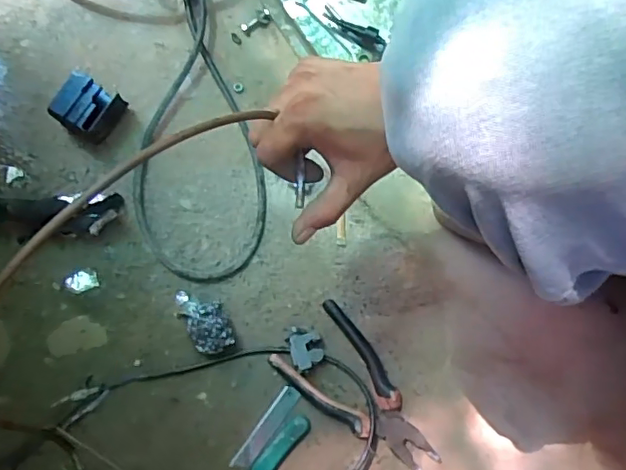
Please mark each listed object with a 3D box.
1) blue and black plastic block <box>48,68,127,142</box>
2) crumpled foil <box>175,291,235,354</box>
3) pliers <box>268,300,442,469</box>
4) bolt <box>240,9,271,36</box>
[{"bbox_3d":[-0.247,-0.137,0.621,0.057,0.047,0.059,28,80,4],"label":"blue and black plastic block"},{"bbox_3d":[-0.114,0.087,0.583,0.042,0.035,0.074,-34,82,-7],"label":"crumpled foil"},{"bbox_3d":[0.049,0.167,0.578,0.091,0.015,0.187,-42,83,-8],"label":"pliers"},{"bbox_3d":[-0.067,-0.250,0.664,0.039,0.009,0.020,-34,82,-7],"label":"bolt"}]

